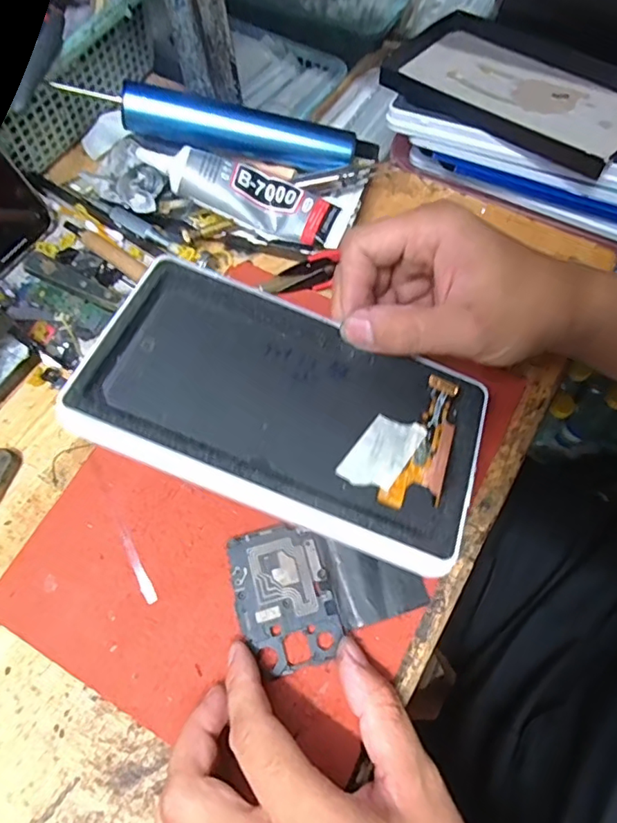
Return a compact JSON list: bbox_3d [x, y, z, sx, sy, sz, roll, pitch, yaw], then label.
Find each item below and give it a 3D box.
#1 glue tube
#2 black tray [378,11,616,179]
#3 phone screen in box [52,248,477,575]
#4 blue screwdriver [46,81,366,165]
[{"bbox_3d":[-0.039,-0.144,0.347,0.134,0.020,0.044,18,65,-7],"label":"glue tube"},{"bbox_3d":[0.149,-0.232,0.380,0.170,0.018,0.102,38,69,19],"label":"black tray"},{"bbox_3d":[-0.008,-0.003,0.245,0.176,0.009,0.100,23,61,0],"label":"phone screen in box"},{"bbox_3d":[-0.061,-0.194,0.358,0.187,0.023,0.020,7,64,-8],"label":"blue screwdriver"}]

